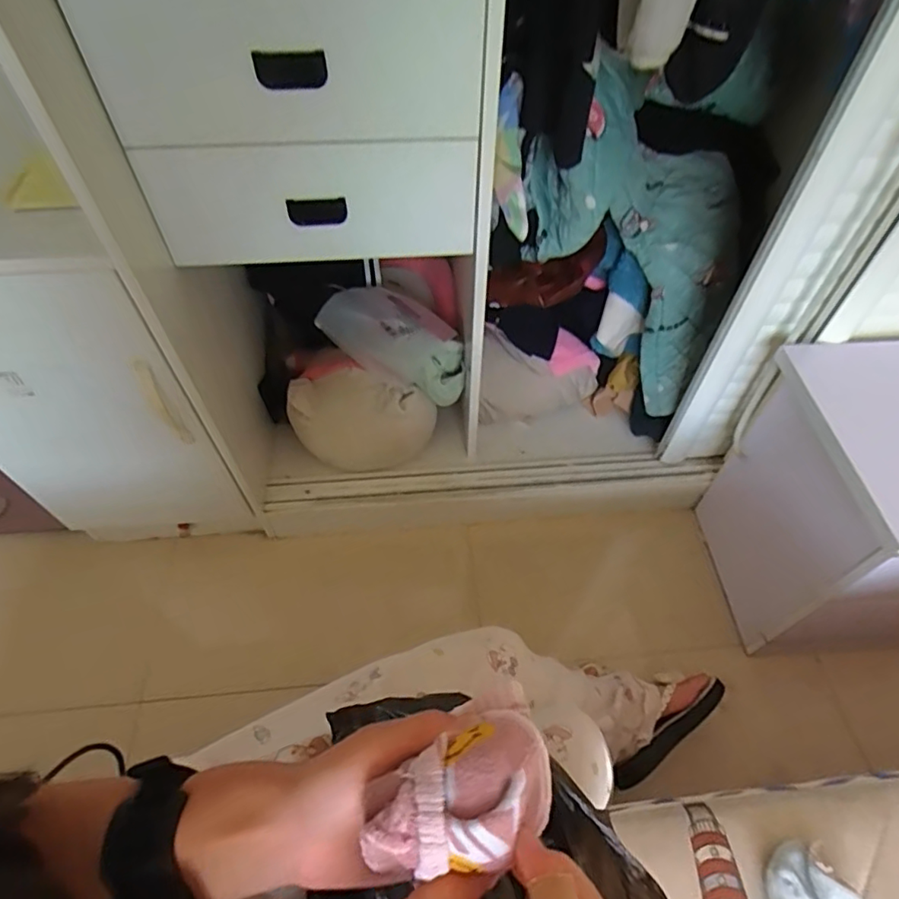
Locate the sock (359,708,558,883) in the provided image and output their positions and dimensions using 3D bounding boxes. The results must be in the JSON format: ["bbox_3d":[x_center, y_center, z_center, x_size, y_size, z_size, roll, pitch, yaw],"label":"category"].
[{"bbox_3d":[0.006,0.142,0.225,0.079,0.026,0.046,-23,57,-16],"label":"sock"}]

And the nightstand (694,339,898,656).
[{"bbox_3d":[0.714,0.091,0.896,0.393,0.454,0.335,-3,54,-3],"label":"nightstand"}]

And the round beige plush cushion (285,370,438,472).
[{"bbox_3d":[-0.162,-0.051,1.060,0.265,0.160,0.125,-7,54,-6],"label":"round beige plush cushion"}]

